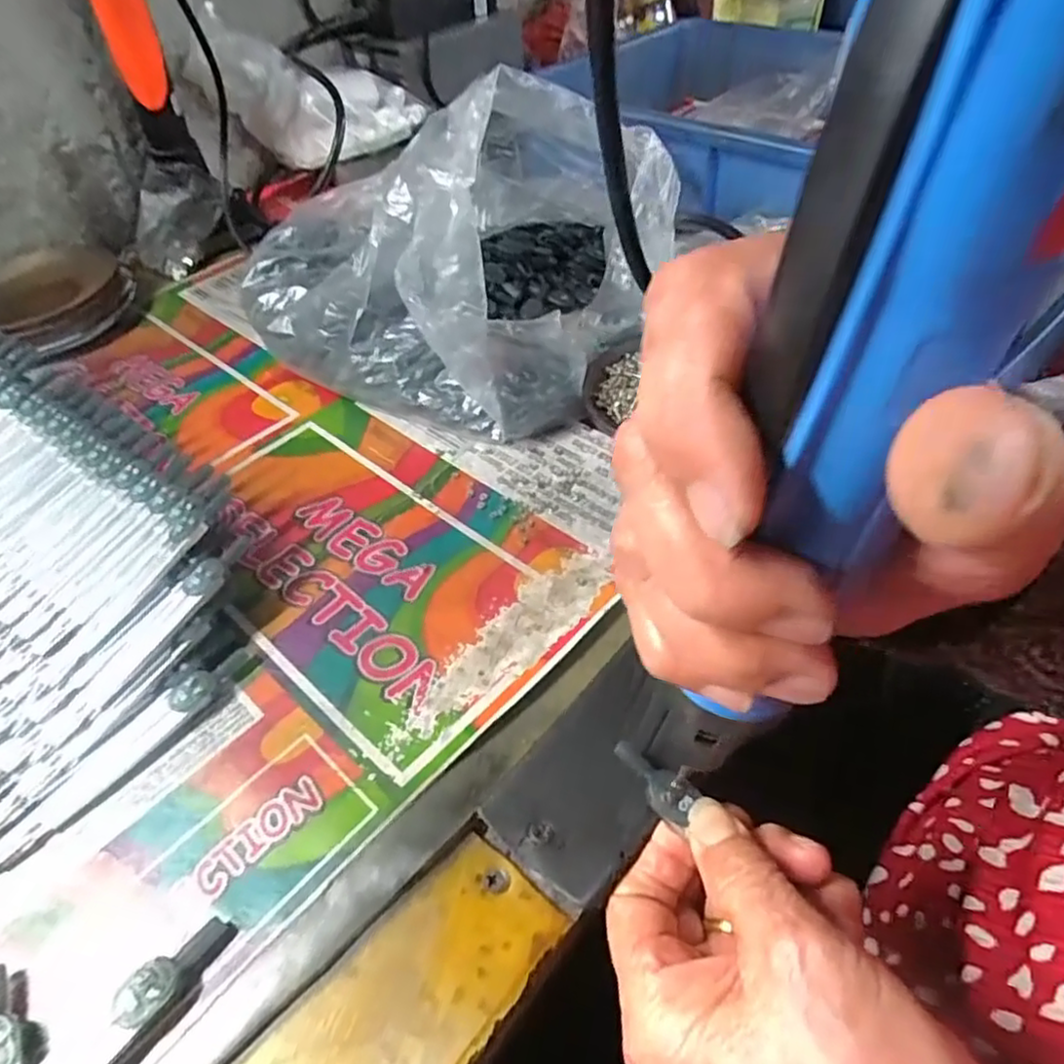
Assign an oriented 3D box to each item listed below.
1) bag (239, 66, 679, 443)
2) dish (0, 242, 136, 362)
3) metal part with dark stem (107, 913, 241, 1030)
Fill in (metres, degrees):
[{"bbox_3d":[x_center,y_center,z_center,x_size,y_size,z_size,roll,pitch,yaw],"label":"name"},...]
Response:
[{"bbox_3d":[-0.059,-0.190,0.429,0.259,0.131,0.210,21,52,22],"label":"bag"},{"bbox_3d":[-0.358,-0.172,0.499,0.118,0.035,0.113,-2,47,2],"label":"dish"},{"bbox_3d":[-0.110,0.135,0.208,0.013,0.009,0.036,31,42,29],"label":"metal part with dark stem"}]

